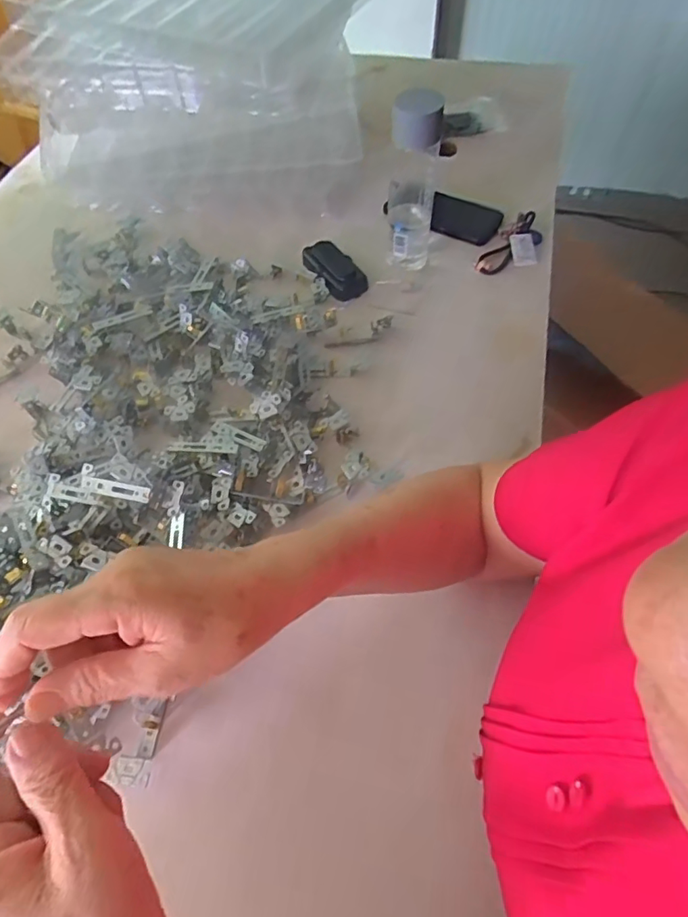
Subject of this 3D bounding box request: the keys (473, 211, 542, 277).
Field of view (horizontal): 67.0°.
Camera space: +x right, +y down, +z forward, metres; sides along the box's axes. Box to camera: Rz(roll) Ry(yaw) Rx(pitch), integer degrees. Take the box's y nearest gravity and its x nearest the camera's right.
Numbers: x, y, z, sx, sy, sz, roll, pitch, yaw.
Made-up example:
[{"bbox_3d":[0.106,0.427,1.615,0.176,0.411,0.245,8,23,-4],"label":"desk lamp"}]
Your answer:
[{"bbox_3d":[0.233,-0.288,0.705,0.064,0.022,0.124,30,63,19],"label":"keys"}]

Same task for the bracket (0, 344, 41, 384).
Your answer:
[{"bbox_3d":[-0.427,-0.101,0.627,0.114,0.028,0.030,-34,63,-18],"label":"bracket"}]

